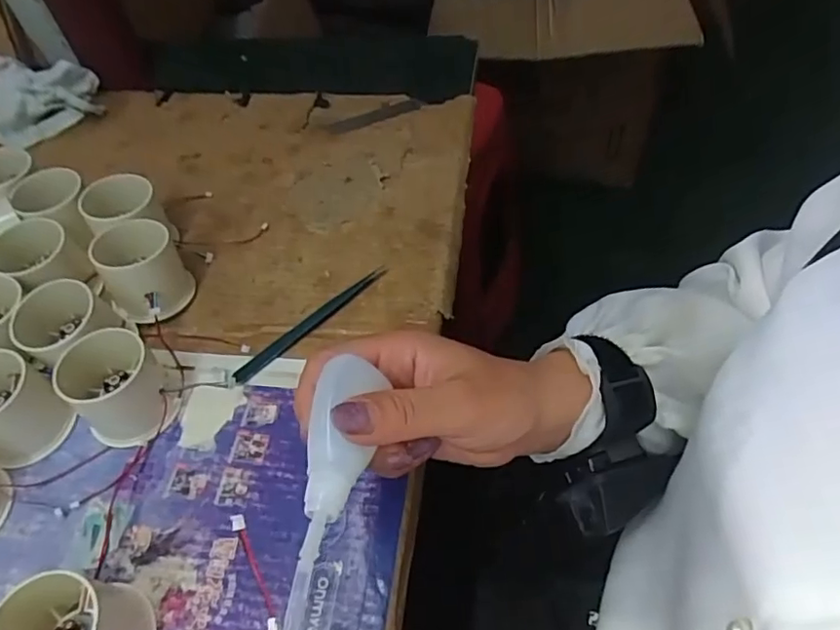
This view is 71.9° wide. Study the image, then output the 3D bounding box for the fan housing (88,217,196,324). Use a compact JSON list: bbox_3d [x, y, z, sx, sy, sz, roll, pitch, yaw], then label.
[{"bbox_3d":[-0.191,-0.029,0.400,0.054,0.049,0.067,-32,59,-19],"label":"fan housing"}]

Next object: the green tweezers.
[{"bbox_3d":[-0.073,0.004,0.395,0.125,0.007,0.013,-38,61,-22],"label":"green tweezers"}]

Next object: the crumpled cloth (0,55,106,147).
[{"bbox_3d":[-0.378,-0.209,0.554,0.129,0.041,0.087,-37,60,-22],"label":"crumpled cloth"}]

